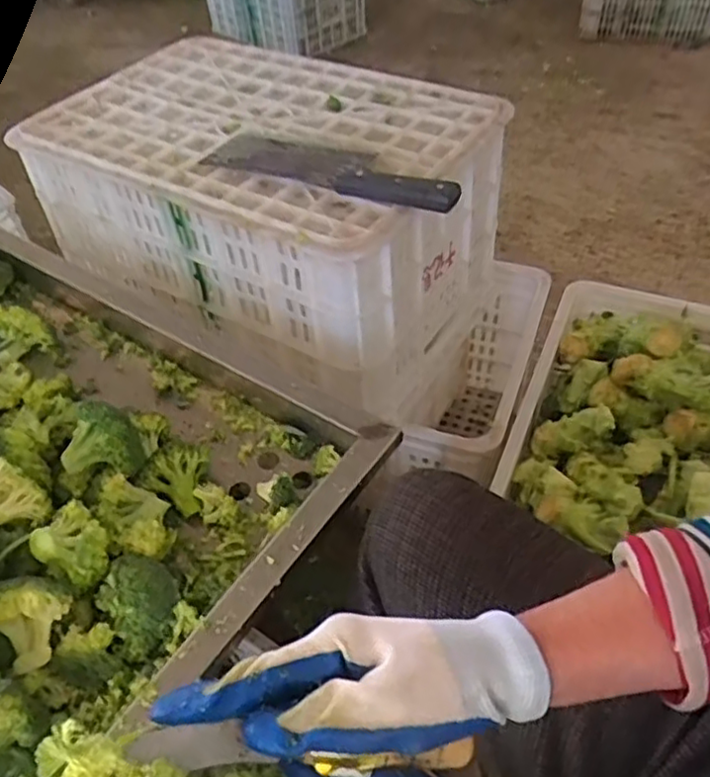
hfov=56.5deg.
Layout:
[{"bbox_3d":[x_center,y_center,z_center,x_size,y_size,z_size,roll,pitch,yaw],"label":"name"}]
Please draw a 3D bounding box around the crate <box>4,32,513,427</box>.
[{"bbox_3d":[-0.105,-0.232,0.854,0.545,0.248,0.350,26,55,26],"label":"crate"}]

